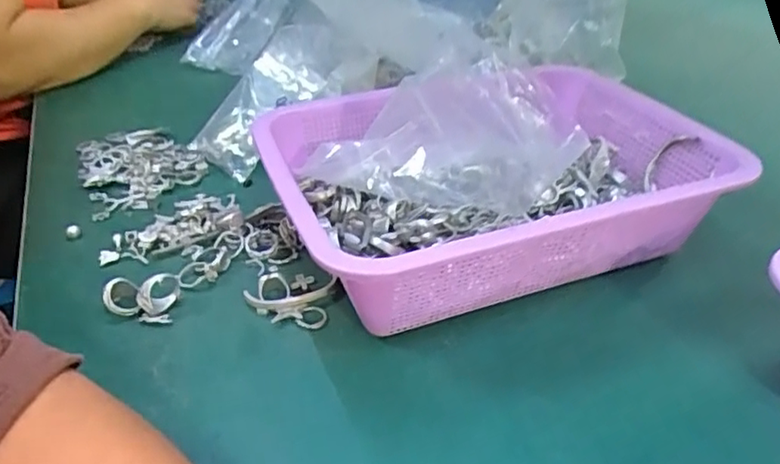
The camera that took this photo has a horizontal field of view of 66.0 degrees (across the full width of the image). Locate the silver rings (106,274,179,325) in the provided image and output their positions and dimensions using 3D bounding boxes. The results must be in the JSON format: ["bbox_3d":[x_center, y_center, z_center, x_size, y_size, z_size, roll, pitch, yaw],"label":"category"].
[{"bbox_3d":[-0.161,0.041,0.385,0.045,0.028,0.025,0,34,0],"label":"silver rings"}]

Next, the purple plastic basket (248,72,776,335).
[{"bbox_3d":[0.072,-0.031,0.439,0.304,0.087,0.216,-12,36,-17],"label":"purple plastic basket"}]

